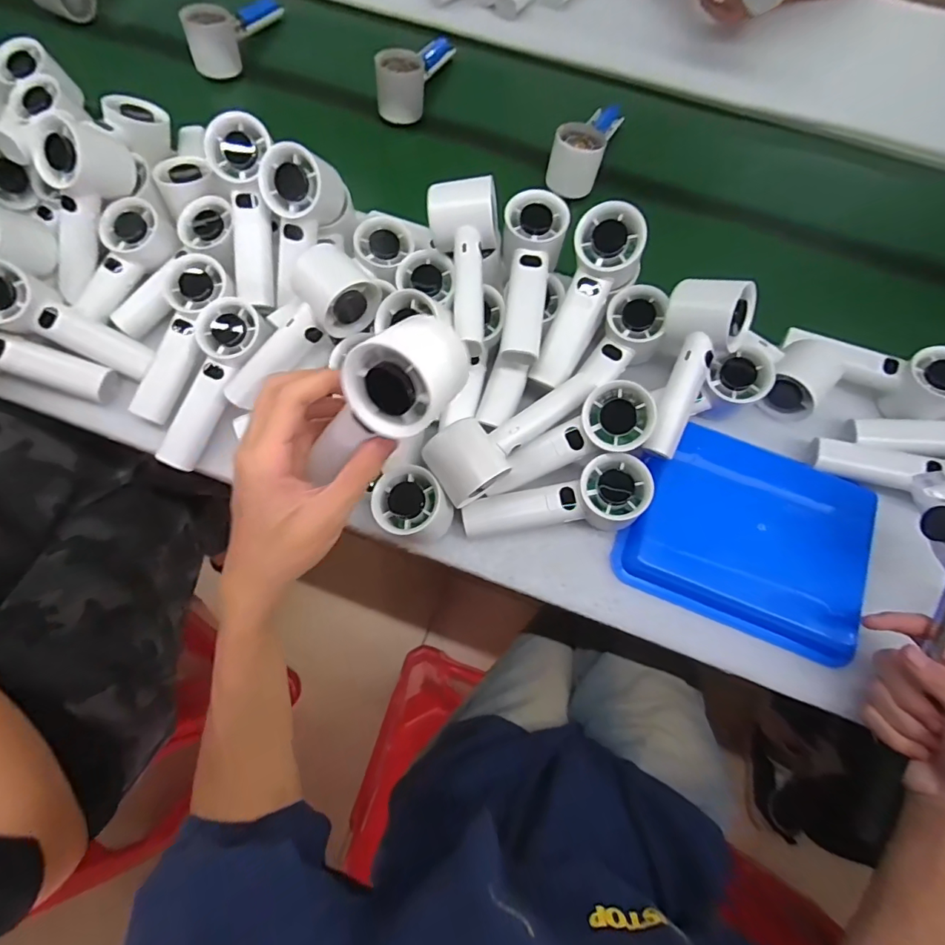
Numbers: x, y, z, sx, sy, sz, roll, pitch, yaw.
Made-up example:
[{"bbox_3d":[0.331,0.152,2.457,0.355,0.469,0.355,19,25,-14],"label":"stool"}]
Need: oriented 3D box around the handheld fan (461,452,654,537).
[{"bbox_3d":[0.072,0.029,0.419,0.152,0.057,0.050,-13,72,8],"label":"handheld fan"}]

